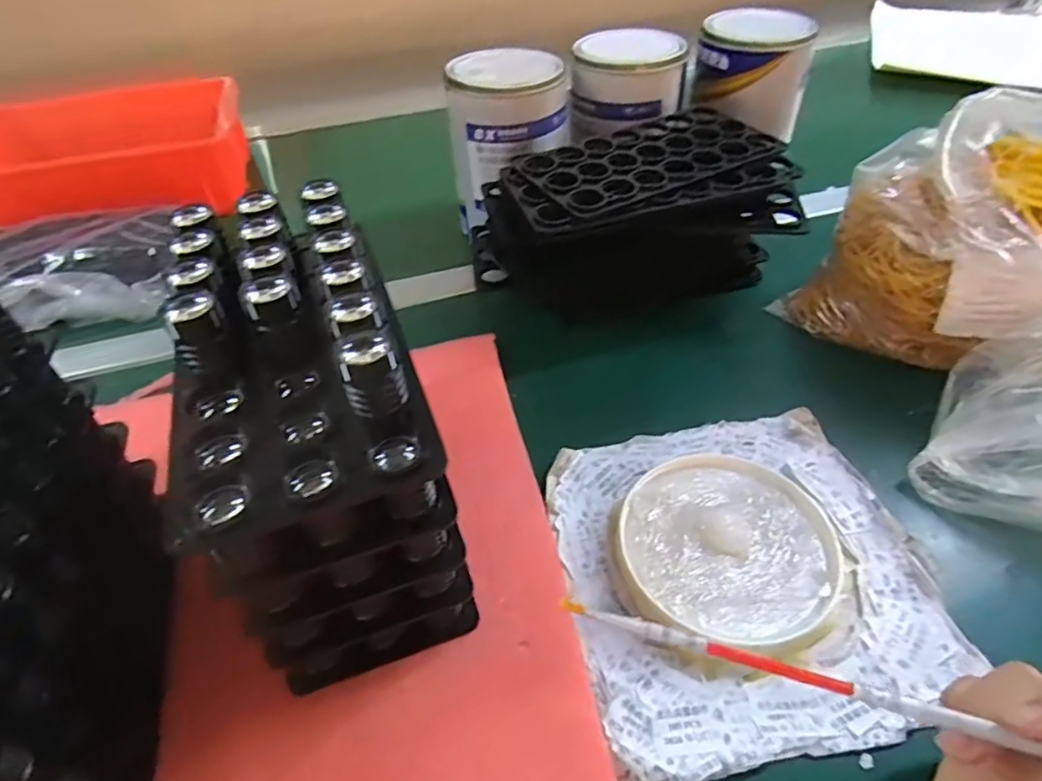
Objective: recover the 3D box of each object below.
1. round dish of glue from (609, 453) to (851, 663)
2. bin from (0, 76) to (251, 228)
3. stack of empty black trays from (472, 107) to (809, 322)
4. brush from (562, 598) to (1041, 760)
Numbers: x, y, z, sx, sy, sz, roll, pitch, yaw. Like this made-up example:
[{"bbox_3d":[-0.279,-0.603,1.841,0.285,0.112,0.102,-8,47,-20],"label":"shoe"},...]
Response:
[{"bbox_3d":[0.117,0.091,0.344,0.120,0.015,0.119,-1,45,1],"label":"round dish of glue"},{"bbox_3d":[-0.465,-0.269,0.669,0.293,0.077,0.197,-12,46,-9],"label":"bin"},{"bbox_3d":[0.089,-0.132,0.492,0.239,0.117,0.153,-16,47,-13],"label":"stack of empty black trays"},{"bbox_3d":[0.135,0.117,0.227,0.247,0.007,0.007,10,46,20],"label":"brush"}]

